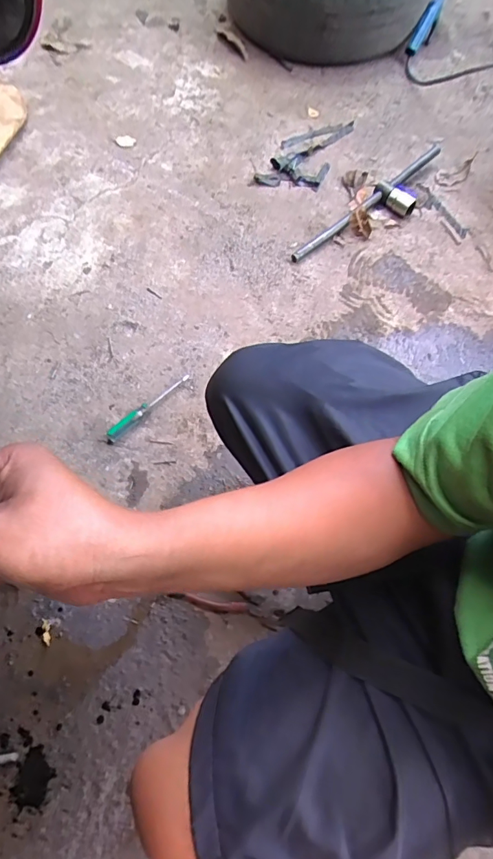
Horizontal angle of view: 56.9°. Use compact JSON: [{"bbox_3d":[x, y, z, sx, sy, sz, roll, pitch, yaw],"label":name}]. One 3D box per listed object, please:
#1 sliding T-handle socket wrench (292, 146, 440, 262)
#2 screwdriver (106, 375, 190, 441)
[{"bbox_3d":[0.301,-0.501,1.015,0.491,0.035,0.105,-40,75,-16],"label":"sliding T-handle socket wrench"},{"bbox_3d":[-0.177,-0.044,0.835,0.180,0.020,0.025,-39,74,-16],"label":"screwdriver"}]

